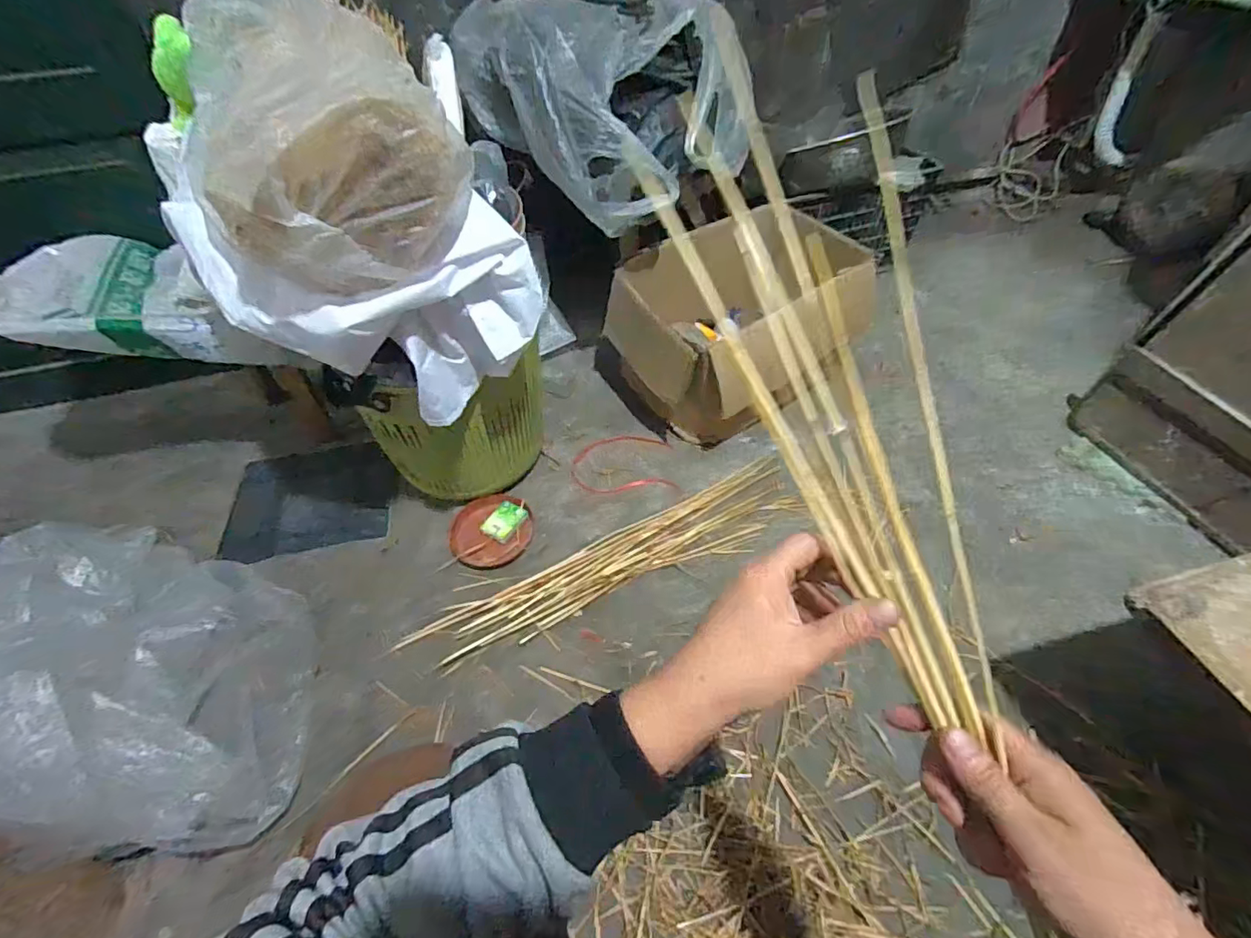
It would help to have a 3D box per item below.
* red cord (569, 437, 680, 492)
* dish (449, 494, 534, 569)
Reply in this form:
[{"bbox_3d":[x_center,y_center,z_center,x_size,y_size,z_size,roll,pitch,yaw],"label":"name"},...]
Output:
[{"bbox_3d":[-0.005,-0.012,1.123,0.202,0.008,0.158,0,46,-3],"label":"red cord"},{"bbox_3d":[-0.244,0.109,0.997,0.146,0.017,0.153,-1,50,2],"label":"dish"}]

